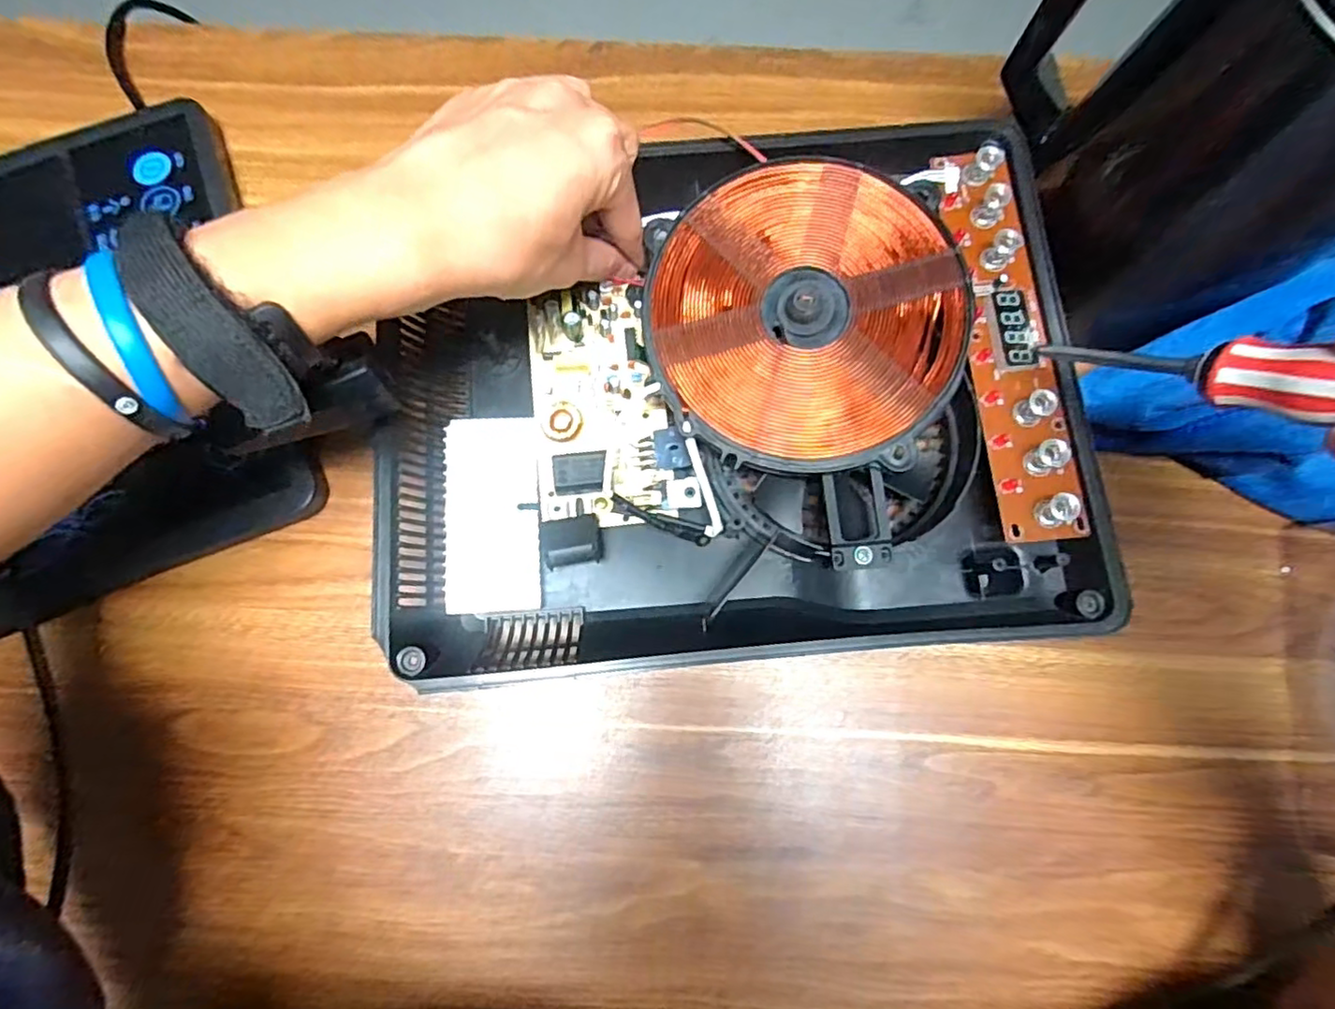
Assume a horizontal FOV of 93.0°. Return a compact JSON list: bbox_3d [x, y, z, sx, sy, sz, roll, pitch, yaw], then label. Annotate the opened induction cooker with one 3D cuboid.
[{"bbox_3d":[0.030,-0.055,0.327,0.336,0.057,0.263,-5,78,-1],"label":"opened induction cooker"}]

